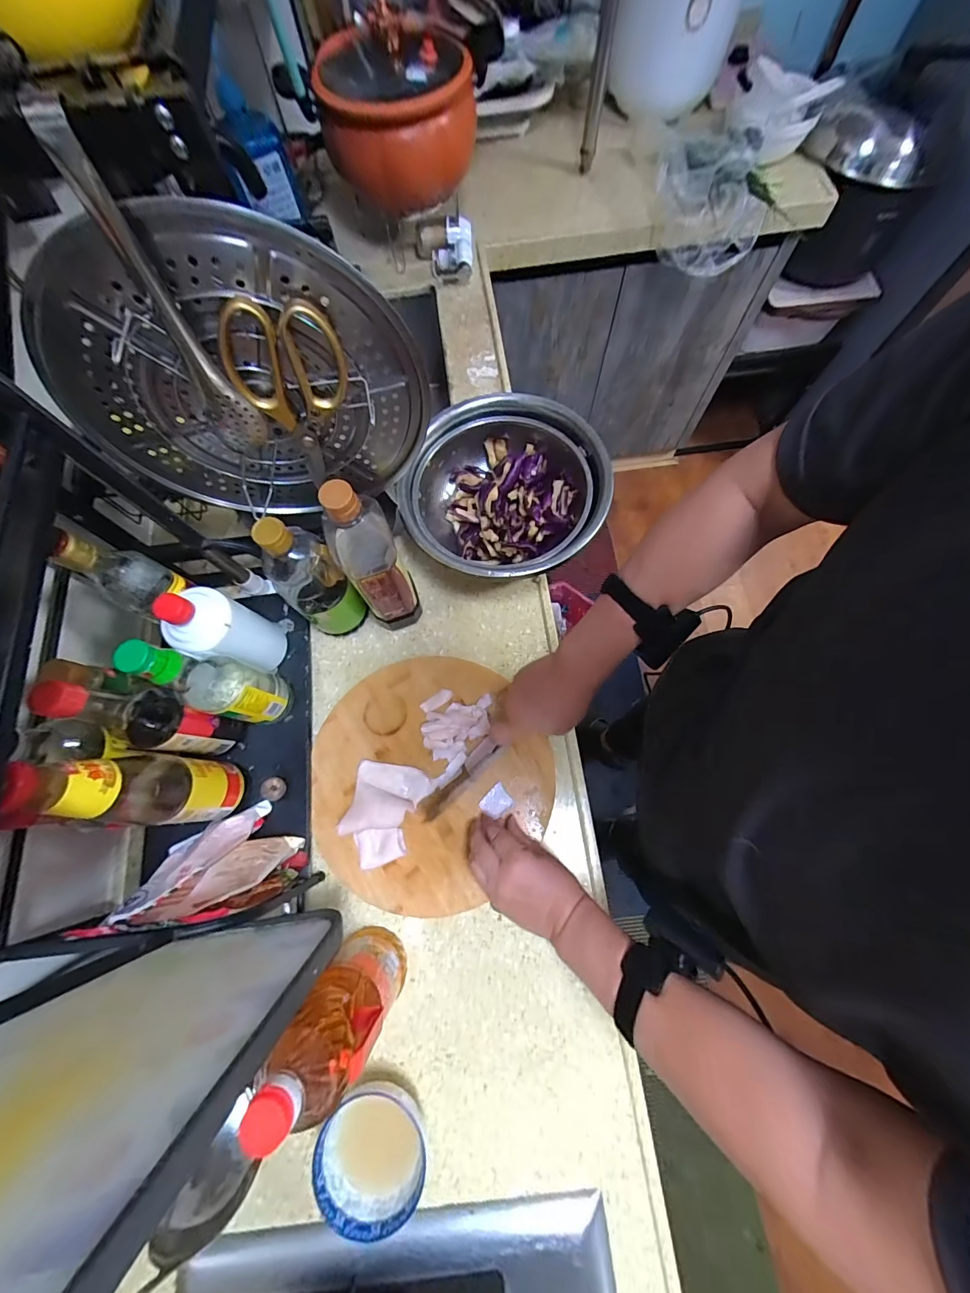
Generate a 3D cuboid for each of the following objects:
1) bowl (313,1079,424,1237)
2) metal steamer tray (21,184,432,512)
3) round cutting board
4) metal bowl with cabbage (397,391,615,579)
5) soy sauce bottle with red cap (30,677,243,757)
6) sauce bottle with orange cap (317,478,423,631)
[{"bbox_3d":[-0.113,0.521,0.454,0.104,0.055,0.111,-1,73,2],"label":"bowl"},{"bbox_3d":[-0.210,-0.226,0.397,0.308,0.282,0.035,-12,73,-2],"label":"metal steamer tray"},{"bbox_3d":[-0.082,0.170,0.581,0.304,0.027,0.309,-1,73,2],"label":"round cutting board"},{"bbox_3d":[0.032,-0.214,0.650,0.271,0.118,0.283,-1,73,2],"label":"metal bowl with cabbage"},{"bbox_3d":[-0.346,0.079,0.460,0.069,0.239,0.058,5,73,4],"label":"soy sauce bottle with red cap"},{"bbox_3d":[-0.134,-0.097,0.535,0.067,0.277,0.065,-25,73,-5],"label":"sauce bottle with orange cap"}]

